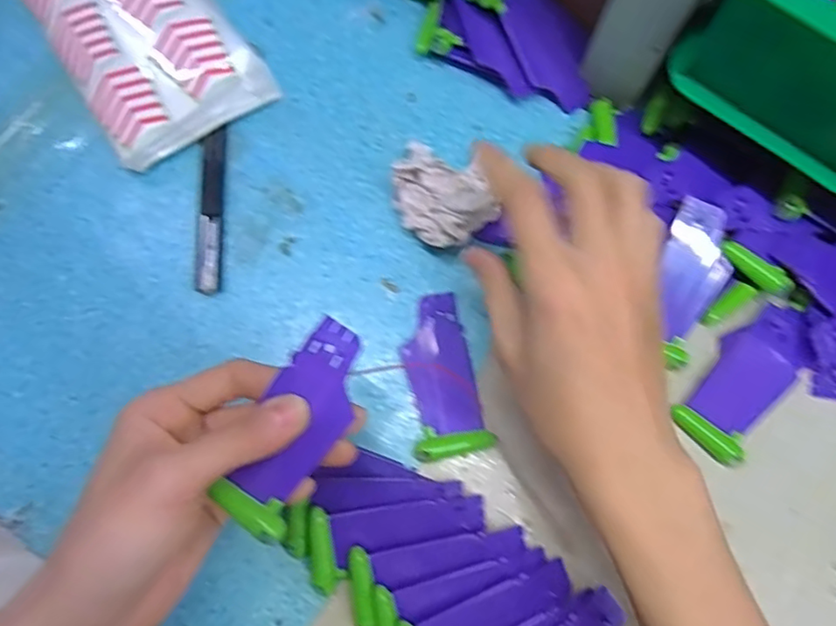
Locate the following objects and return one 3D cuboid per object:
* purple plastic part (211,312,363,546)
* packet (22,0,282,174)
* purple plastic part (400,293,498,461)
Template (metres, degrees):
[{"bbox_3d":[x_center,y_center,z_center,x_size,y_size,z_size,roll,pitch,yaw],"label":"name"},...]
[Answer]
[{"bbox_3d":[-0.049,0.048,0.244,0.033,0.015,0.090,24,80,6],"label":"purple plastic part"},{"bbox_3d":[-0.193,-0.202,0.375,0.101,0.034,0.219,-34,78,-9],"label":"packet"},{"bbox_3d":[0.012,0.034,0.329,0.039,0.013,0.089,-13,77,-2],"label":"purple plastic part"}]

